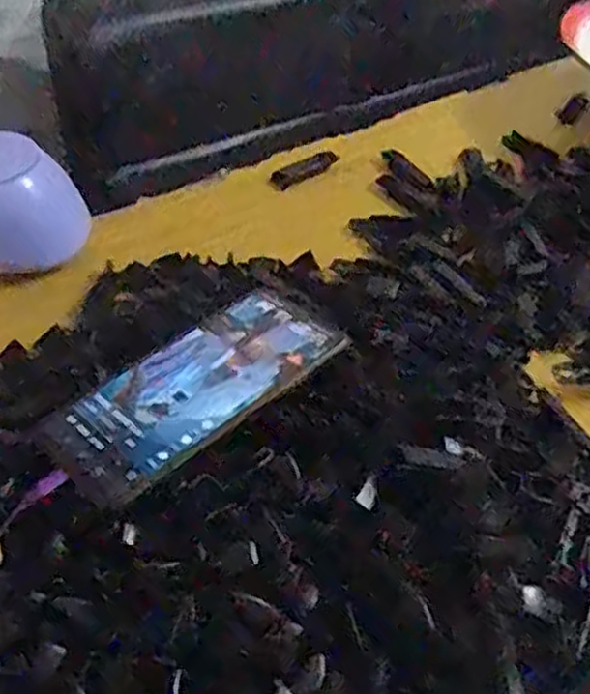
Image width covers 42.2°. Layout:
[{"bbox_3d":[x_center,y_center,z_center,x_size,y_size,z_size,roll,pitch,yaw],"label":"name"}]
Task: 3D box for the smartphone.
[{"bbox_3d":[-0.050,0.020,0.412,0.075,0.009,0.166,34,53,32],"label":"smartphone"}]

